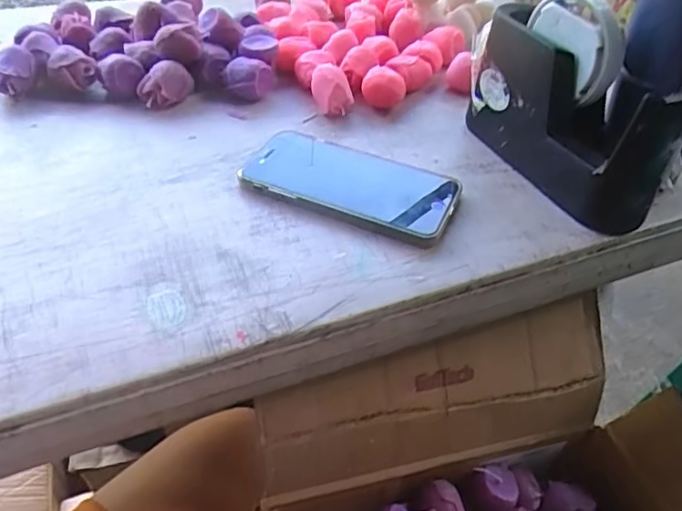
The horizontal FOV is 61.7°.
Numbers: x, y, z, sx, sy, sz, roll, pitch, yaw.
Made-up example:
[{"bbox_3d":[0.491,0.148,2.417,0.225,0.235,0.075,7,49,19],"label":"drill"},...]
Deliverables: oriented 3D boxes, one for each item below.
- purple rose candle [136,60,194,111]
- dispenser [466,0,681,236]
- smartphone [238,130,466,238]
[{"bbox_3d":[-0.157,-0.154,0.513,0.030,0.032,0.047,28,48,22],"label":"purple rose candle"},{"bbox_3d":[0.172,-0.117,0.444,0.062,0.122,0.186,-12,46,-18],"label":"dispenser"},{"bbox_3d":[0.009,-0.057,0.438,0.156,0.011,0.081,19,45,14],"label":"smartphone"}]

